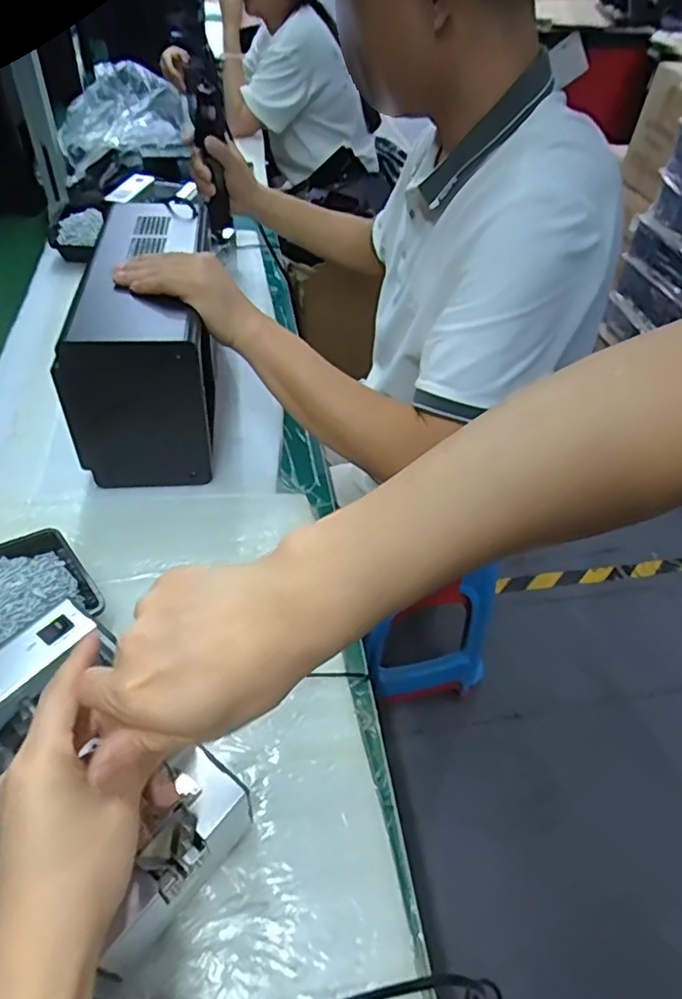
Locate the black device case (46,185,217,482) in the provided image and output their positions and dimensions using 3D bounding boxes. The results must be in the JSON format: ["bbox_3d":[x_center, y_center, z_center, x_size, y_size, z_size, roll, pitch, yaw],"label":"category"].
[{"bbox_3d":[-0.227,-0.209,0.756,0.139,0.189,0.354,-1,46,-5],"label":"black device case"}]

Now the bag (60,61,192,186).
[{"bbox_3d":[-0.445,-0.775,1.235,0.263,0.136,0.280,-12,48,-15],"label":"bag"}]

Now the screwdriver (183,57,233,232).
[{"bbox_3d":[-0.199,-0.524,0.928,0.050,0.240,0.044,-14,48,-16],"label":"screwdriver"}]

